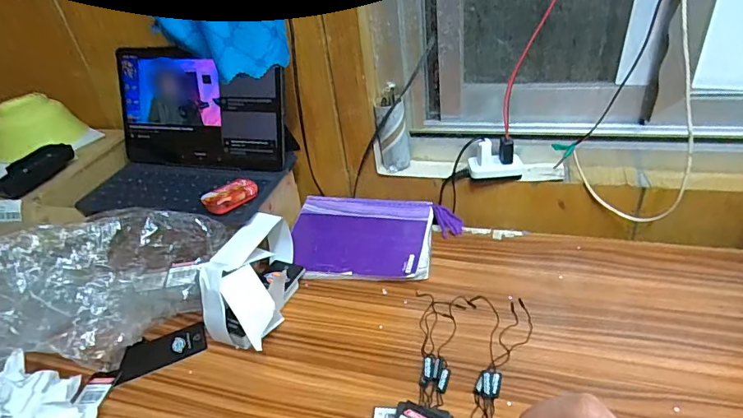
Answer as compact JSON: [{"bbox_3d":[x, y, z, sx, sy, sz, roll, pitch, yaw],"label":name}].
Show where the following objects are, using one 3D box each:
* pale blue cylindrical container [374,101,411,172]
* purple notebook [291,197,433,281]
[{"bbox_3d":[0.032,-0.106,0.664,0.045,0.093,0.041,-6,35,1],"label":"pale blue cylindrical container"},{"bbox_3d":[-0.017,0.039,0.658,0.200,0.032,0.149,0,35,11],"label":"purple notebook"}]

